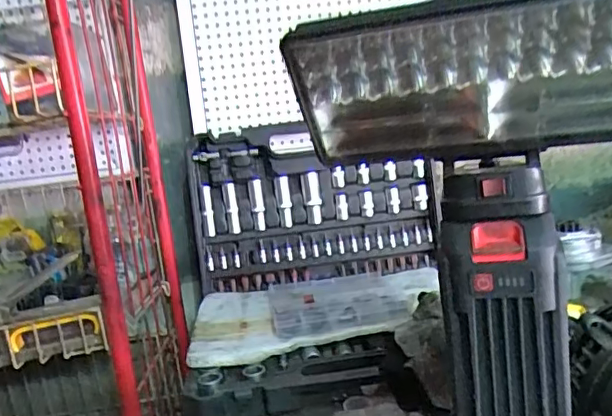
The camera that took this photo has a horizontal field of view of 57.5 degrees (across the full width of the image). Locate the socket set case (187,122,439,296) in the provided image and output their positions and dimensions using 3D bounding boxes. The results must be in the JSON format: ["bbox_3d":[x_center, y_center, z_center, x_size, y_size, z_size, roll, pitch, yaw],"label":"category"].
[{"bbox_3d":[0.013,-0.009,0.882,0.375,0.242,0.048,-7,9,-3],"label":"socket set case"}]

